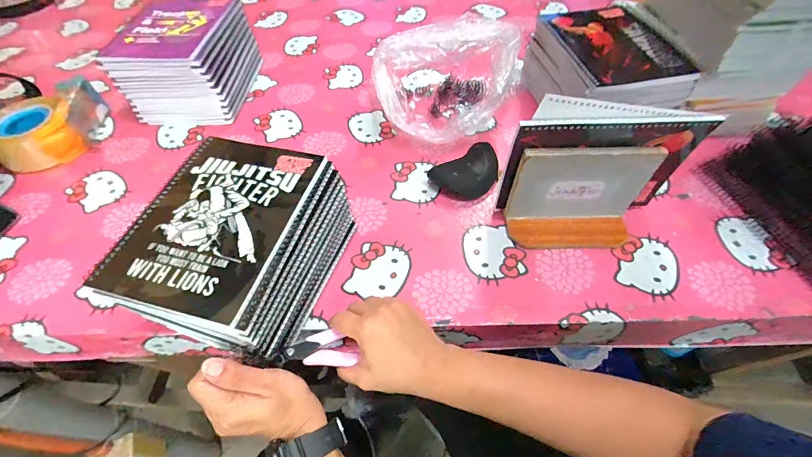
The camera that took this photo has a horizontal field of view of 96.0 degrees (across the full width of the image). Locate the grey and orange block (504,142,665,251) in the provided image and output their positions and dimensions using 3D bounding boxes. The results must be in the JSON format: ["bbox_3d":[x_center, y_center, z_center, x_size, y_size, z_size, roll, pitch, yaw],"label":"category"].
[{"bbox_3d":[0.207,-0.033,0.427,0.159,0.118,0.053,-2,53,0],"label":"grey and orange block"}]

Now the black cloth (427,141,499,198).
[{"bbox_3d":[0.090,-0.081,0.517,0.094,0.028,0.068,-28,58,-18],"label":"black cloth"}]

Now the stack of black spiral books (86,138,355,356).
[{"bbox_3d":[-0.173,0.021,0.390,0.163,0.102,0.206,14,55,12],"label":"stack of black spiral books"}]

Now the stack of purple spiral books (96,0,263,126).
[{"bbox_3d":[-0.370,-0.288,0.631,0.166,0.117,0.197,1,54,2],"label":"stack of purple spiral books"}]

